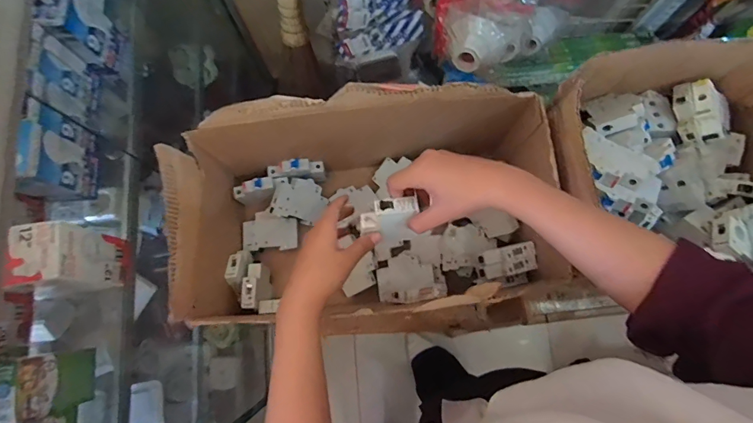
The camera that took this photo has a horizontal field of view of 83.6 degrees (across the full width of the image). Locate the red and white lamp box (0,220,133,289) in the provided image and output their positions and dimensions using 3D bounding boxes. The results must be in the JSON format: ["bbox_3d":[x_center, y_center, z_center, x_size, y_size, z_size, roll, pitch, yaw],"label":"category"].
[{"bbox_3d":[-0.336,0.055,0.472,0.053,0.117,0.066,-4,78,0],"label":"red and white lamp box"}]

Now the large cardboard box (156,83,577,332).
[{"bbox_3d":[-0.016,-0.003,0.563,0.453,0.216,0.261,-10,78,-2],"label":"large cardboard box"}]

